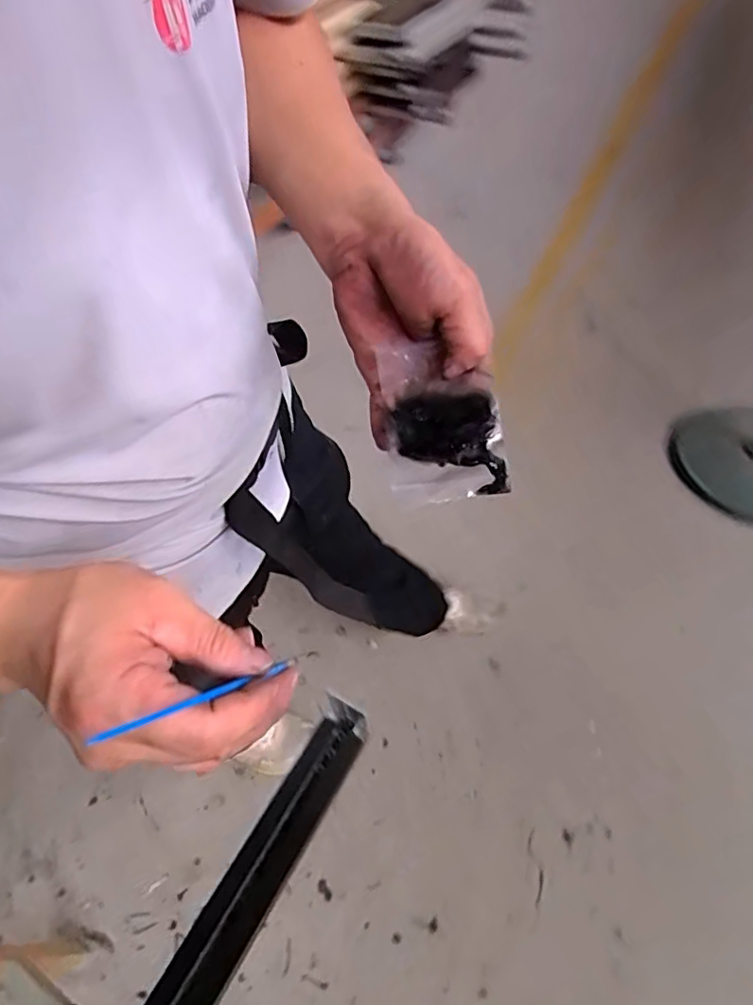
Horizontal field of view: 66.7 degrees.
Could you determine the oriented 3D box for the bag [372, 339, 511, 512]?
[{"bbox_3d":[0.039,-0.051,0.356,0.068,0.012,0.100,-10,80,8],"label":"bag"}]

